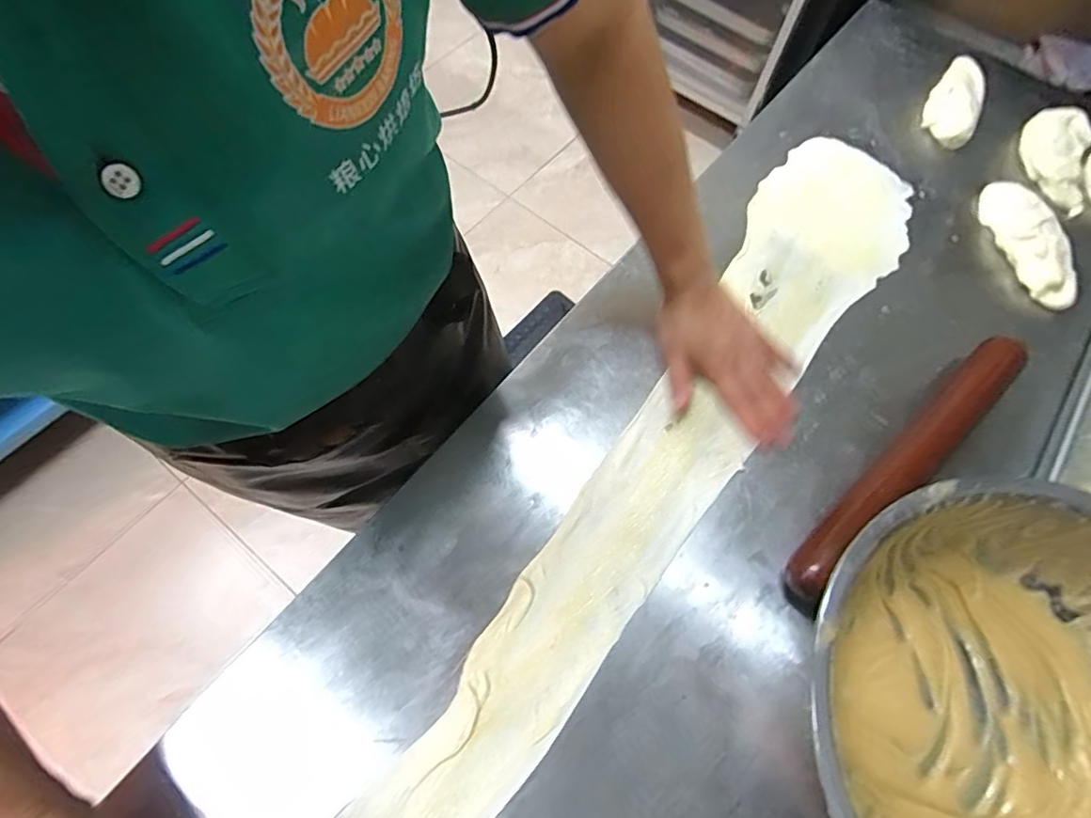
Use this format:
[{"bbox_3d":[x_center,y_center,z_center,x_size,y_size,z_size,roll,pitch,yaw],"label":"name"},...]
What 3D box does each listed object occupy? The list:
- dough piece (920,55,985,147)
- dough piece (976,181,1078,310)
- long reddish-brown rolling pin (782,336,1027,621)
[{"bbox_3d":[0.511,-0.385,0.659,0.060,0.023,0.152,30,68,11],"label":"dough piece"},{"bbox_3d":[0.515,-0.182,0.565,0.052,0.026,0.155,4,65,0],"label":"dough piece"},{"bbox_3d":[0.321,0.039,0.457,0.340,0.036,0.041,-38,72,-17],"label":"long reddish-brown rolling pin"}]

